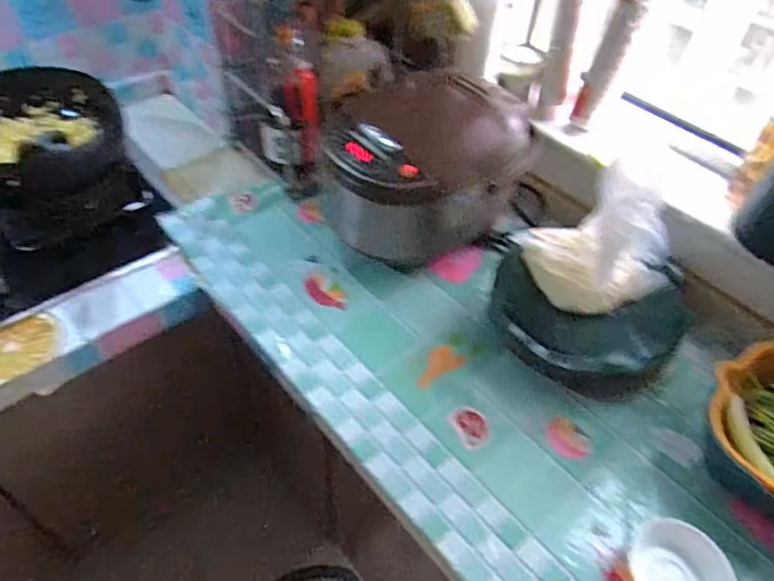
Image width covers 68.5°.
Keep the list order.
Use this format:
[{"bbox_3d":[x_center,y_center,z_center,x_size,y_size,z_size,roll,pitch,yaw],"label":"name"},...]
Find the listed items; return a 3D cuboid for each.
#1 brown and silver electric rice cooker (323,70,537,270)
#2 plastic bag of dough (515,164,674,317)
[{"bbox_3d":[0.073,-0.209,0.979,0.346,0.242,0.295,0,48,-4],"label":"brown and silver electric rice cooker"},{"bbox_3d":[0.286,-0.089,0.779,0.132,0.217,0.166,-16,51,-18],"label":"plastic bag of dough"}]

